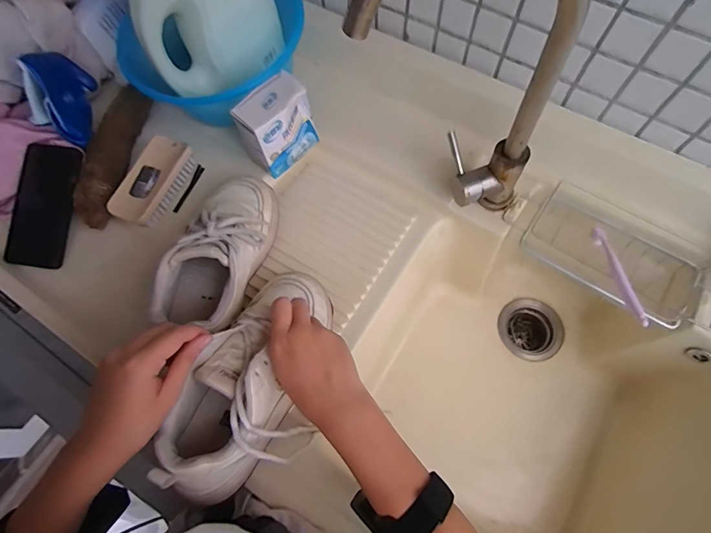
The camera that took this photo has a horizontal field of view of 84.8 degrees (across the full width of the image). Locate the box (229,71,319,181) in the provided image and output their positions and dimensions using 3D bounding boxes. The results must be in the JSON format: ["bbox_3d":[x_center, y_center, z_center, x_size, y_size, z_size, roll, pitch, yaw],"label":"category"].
[{"bbox_3d":[-0.108,-0.186,0.524,0.056,0.095,0.106,43,77,15],"label":"box"}]

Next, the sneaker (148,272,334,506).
[{"bbox_3d":[-0.103,0.102,0.394,0.084,0.091,0.233,21,55,9],"label":"sneaker"}]

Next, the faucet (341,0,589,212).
[{"bbox_3d":[0.102,-0.164,0.389,0.200,0.325,0.055,13,71,7],"label":"faucet"}]

